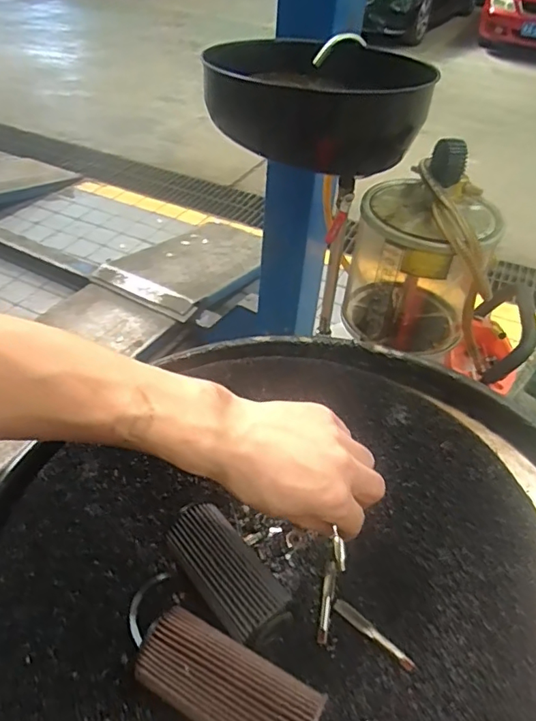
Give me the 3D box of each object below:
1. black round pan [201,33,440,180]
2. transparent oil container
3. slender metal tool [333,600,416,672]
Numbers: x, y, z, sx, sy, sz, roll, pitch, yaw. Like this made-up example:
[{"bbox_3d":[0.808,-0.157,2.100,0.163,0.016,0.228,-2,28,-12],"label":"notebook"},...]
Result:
[{"bbox_3d":[0.101,-0.480,0.962,0.365,0.145,0.358,3,42,-3],"label":"black round pan"},{"bbox_3d":[0.282,-0.193,0.971,0.249,0.357,0.201,14,43,10],"label":"transparent oil container"},{"bbox_3d":[0.078,0.203,0.389,0.011,0.012,0.068,-29,53,-35],"label":"slender metal tool"}]

